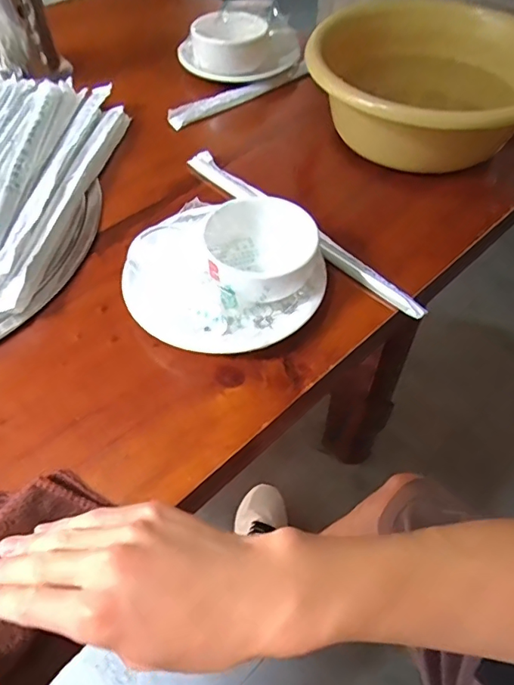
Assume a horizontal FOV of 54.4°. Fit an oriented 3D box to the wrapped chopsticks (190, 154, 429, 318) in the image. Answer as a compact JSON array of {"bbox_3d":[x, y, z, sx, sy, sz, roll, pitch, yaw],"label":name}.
[{"bbox_3d":[0.035,-0.108,0.470,0.020,0.016,0.289,-37,62,-24],"label":"wrapped chopsticks"}]

